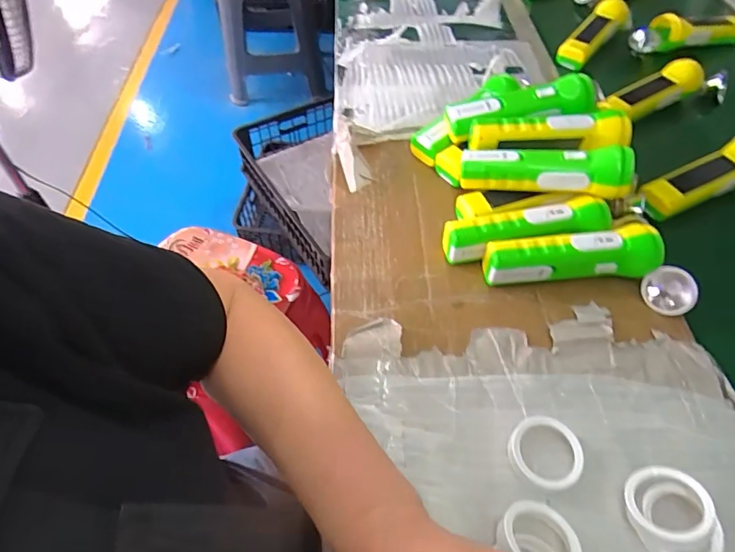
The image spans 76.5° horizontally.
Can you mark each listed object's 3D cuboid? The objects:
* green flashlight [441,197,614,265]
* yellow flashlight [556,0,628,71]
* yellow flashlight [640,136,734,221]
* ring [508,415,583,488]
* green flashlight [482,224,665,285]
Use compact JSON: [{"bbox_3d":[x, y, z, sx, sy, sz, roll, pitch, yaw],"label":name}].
[{"bbox_3d":[0.155,-0.043,0.462,0.159,0.043,0.039,-7,53,-2],"label":"green flashlight"},{"bbox_3d":[0.333,-0.356,0.678,0.042,0.052,0.142,35,64,26],"label":"yellow flashlight"},{"bbox_3d":[0.365,-0.109,0.500,0.154,0.043,0.045,-24,56,-13],"label":"yellow flashlight"},{"bbox_3d":[0.134,0.133,0.352,0.051,0.009,0.049,-8,59,13],"label":"ring"},{"bbox_3d":[0.193,-0.015,0.444,0.159,0.048,0.043,-6,53,-1],"label":"green flashlight"}]

